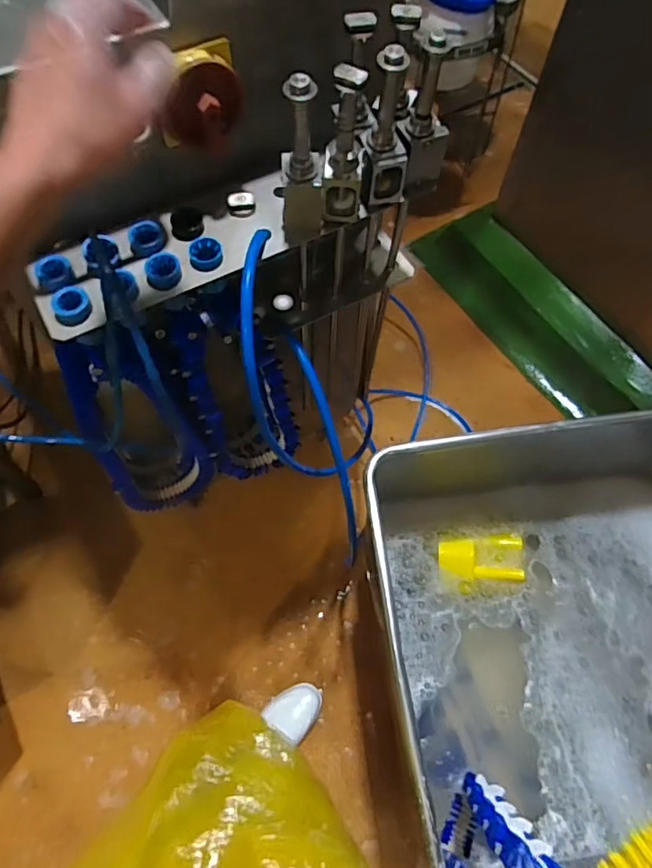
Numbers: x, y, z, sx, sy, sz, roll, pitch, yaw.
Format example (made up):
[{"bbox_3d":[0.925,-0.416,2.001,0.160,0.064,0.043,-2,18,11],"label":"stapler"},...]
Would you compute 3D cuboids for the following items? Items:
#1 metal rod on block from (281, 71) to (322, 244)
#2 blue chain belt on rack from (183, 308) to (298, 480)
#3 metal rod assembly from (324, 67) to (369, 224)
[{"bbox_3d":[-0.027,-0.282,0.576,0.042,0.177,0.035,-2,65,-1],"label":"metal rod on block"},{"bbox_3d":[-0.144,-0.046,0.967,0.169,0.516,0.056,-25,67,-11],"label":"blue chain belt on rack"},{"bbox_3d":[0.019,-0.294,0.571,0.040,0.163,0.040,5,65,2],"label":"metal rod assembly"}]

